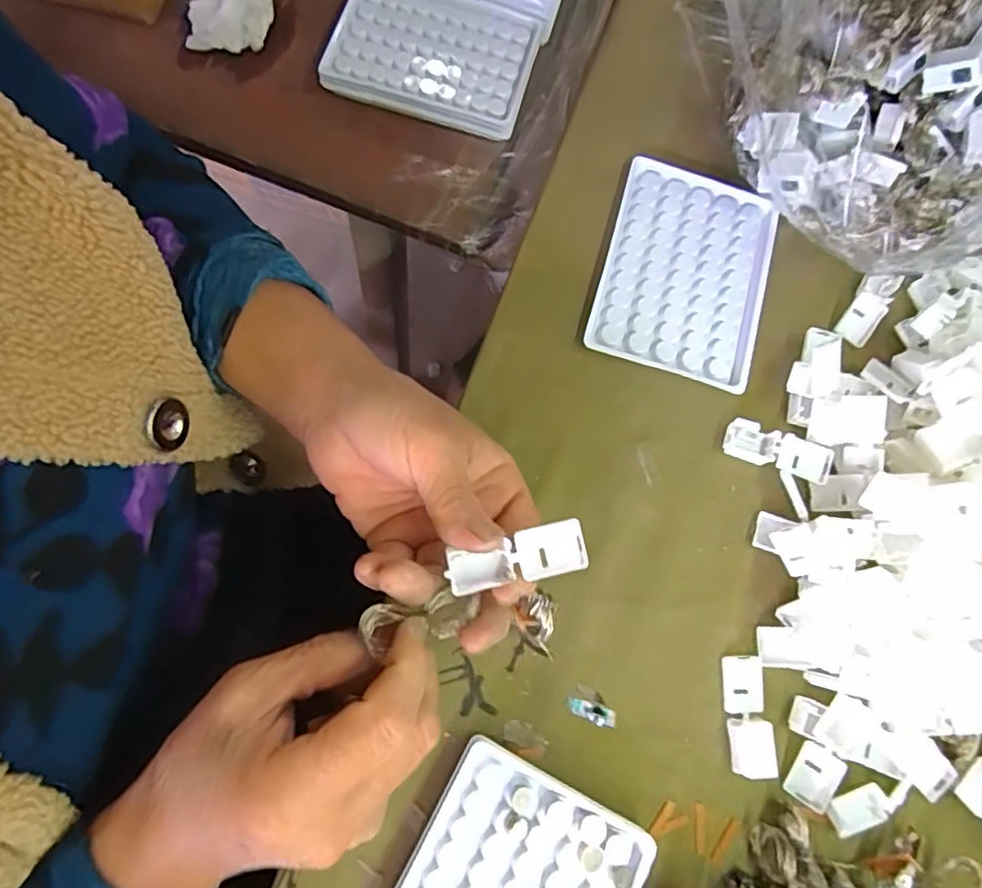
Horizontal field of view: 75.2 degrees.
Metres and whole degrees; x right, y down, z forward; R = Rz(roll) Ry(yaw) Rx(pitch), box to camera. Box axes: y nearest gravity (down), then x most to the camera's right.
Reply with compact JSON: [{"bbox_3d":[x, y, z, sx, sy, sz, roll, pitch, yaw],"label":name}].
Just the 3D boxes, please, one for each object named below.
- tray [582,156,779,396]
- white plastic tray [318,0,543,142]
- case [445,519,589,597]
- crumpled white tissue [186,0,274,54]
[{"bbox_3d":[0.113,-0.099,0.369,0.093,0.013,0.126,18,75,-1],"label":"tray"},{"bbox_3d":[-0.039,-0.263,0.430,0.132,0.020,0.089,17,75,-1],"label":"white plastic tray"},{"bbox_3d":[0.010,0.047,0.255,0.055,0.011,0.019,-17,73,4],"label":"case"},{"bbox_3d":[-0.172,-0.290,0.421,0.054,0.027,0.064,0,76,-6],"label":"crumpled white tissue"}]

